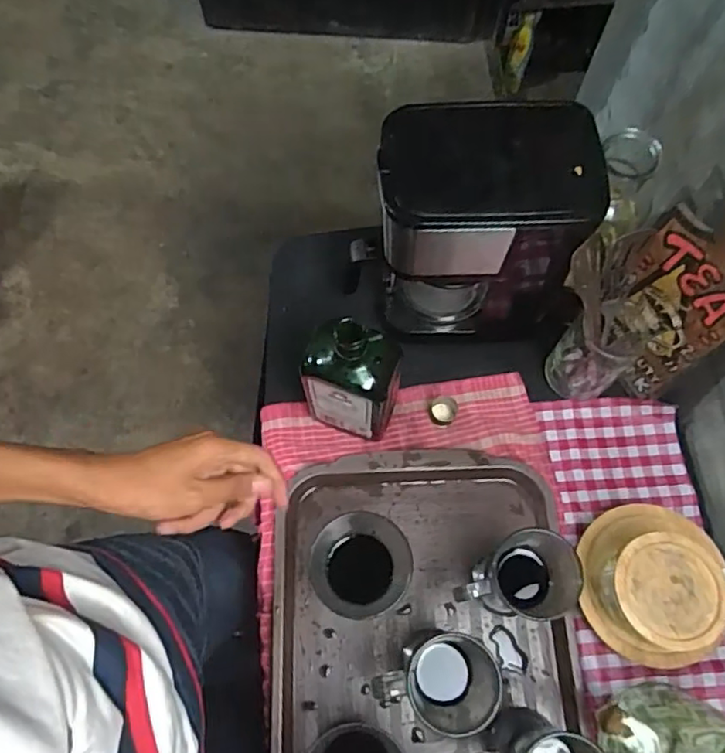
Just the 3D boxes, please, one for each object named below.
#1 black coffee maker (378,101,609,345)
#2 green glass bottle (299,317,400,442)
[{"bbox_3d":[0.132,-0.145,0.649,0.232,0.265,0.147,-2,68,-1],"label":"black coffee maker"},{"bbox_3d":[-0.010,0.003,0.611,0.082,0.222,0.060,18,69,7],"label":"green glass bottle"}]

